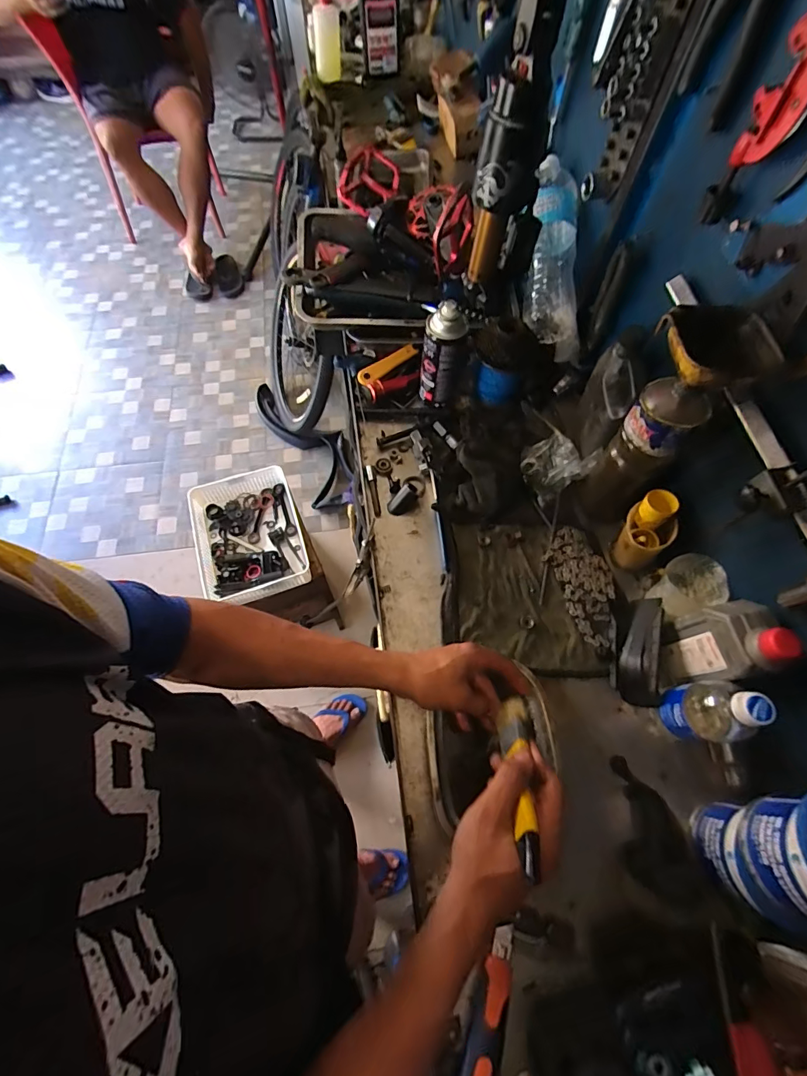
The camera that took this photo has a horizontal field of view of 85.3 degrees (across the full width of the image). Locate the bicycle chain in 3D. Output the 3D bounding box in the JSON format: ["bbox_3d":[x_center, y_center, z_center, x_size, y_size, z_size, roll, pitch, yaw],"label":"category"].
[{"bbox_3d":[0.261,0.067,0.633,0.075,0.028,0.165,-18,66,-9],"label":"bicycle chain"}]

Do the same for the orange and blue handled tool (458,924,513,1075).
[{"bbox_3d":[0.078,0.480,0.422,0.035,0.030,0.166,16,65,7],"label":"orange and blue handled tool"}]

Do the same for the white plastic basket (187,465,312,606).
[{"bbox_3d":[-0.397,0.006,1.110,0.259,0.084,0.338,-18,66,-9],"label":"white plastic basket"}]

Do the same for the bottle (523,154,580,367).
[{"bbox_3d":[0.256,-0.476,0.760,0.098,0.070,0.345,0,91,0],"label":"bottle"}]

